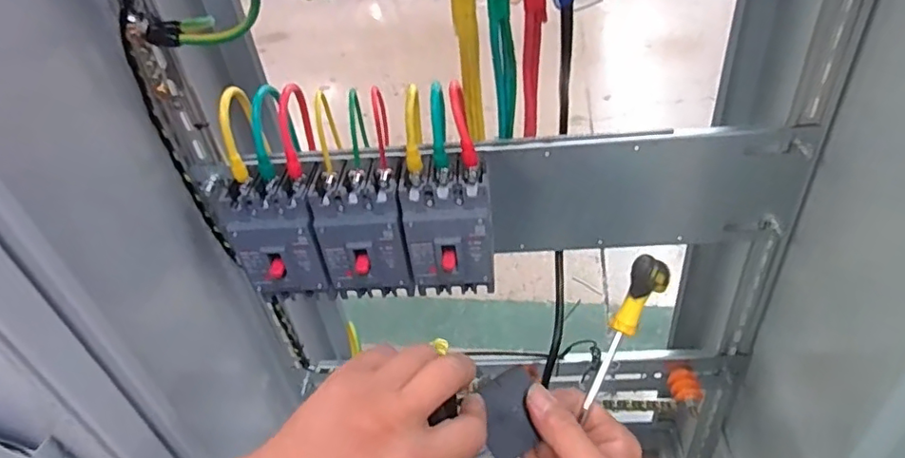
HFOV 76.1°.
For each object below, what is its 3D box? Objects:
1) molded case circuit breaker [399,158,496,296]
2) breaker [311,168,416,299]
[{"bbox_3d":[-0.002,0.006,0.528,0.080,0.121,0.057,-7,40,-1],"label":"molded case circuit breaker"},{"bbox_3d":[-0.083,0.005,0.534,0.078,0.110,0.059,-6,40,0],"label":"breaker"}]

